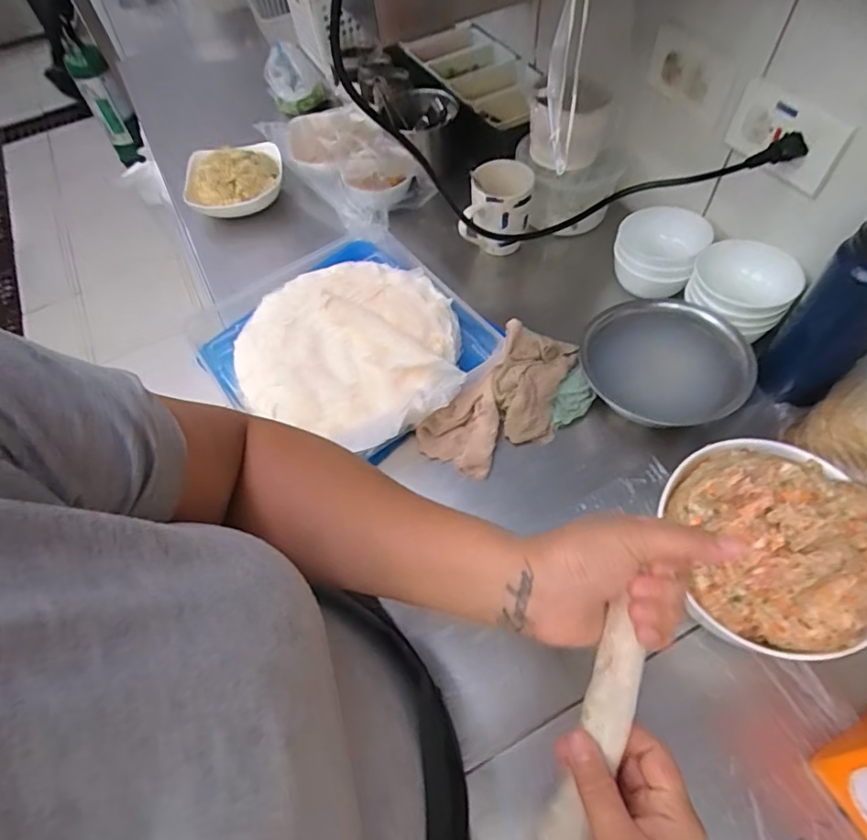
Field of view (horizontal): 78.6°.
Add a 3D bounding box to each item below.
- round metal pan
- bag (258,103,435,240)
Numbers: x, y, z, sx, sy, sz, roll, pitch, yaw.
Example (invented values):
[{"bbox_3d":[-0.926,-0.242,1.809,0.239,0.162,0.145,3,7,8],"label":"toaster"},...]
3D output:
[{"bbox_3d":[0.248,-0.065,0.571,0.167,0.073,0.154,19,62,15],"label":"round metal pan"},{"bbox_3d":[-0.131,-0.414,0.834,0.165,0.078,0.298,-39,63,-18],"label":"bag"}]

